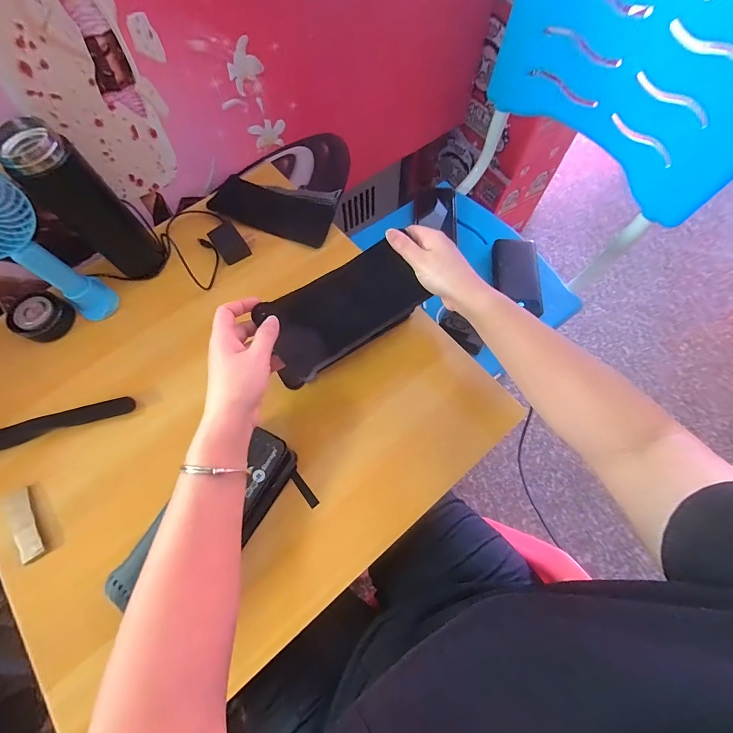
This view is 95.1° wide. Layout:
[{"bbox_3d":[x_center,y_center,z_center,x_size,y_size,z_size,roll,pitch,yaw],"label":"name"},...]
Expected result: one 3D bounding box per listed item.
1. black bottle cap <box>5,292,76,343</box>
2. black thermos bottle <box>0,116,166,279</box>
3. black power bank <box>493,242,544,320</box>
[{"bbox_3d":[-0.459,-0.071,0.474,0.061,0.027,0.066,0,70,1],"label":"black bottle cap"},{"bbox_3d":[-0.356,-0.201,0.441,0.058,0.193,0.072,42,76,15],"label":"black thermos bottle"},{"bbox_3d":[0.264,-0.161,0.585,0.073,0.023,0.147,5,70,3],"label":"black power bank"}]

